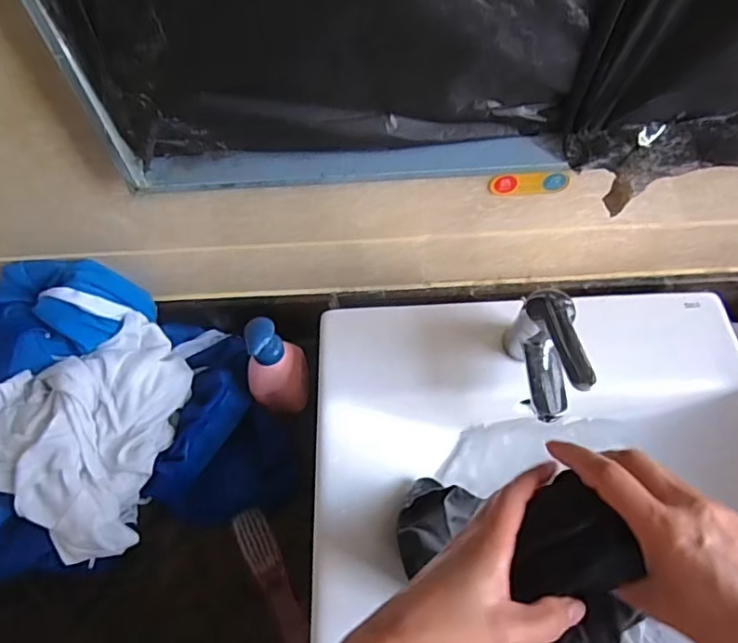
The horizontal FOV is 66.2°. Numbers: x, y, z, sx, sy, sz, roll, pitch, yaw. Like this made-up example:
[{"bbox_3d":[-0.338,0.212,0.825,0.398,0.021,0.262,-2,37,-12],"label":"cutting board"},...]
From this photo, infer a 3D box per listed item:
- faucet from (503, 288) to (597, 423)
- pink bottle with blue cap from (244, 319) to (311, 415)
[{"bbox_3d":[0.175,0.034,0.558,0.045,0.105,0.117,-7,59,0],"label":"faucet"},{"bbox_3d":[-0.111,0.058,0.687,0.073,0.138,0.066,-7,59,-1],"label":"pink bottle with blue cap"}]

